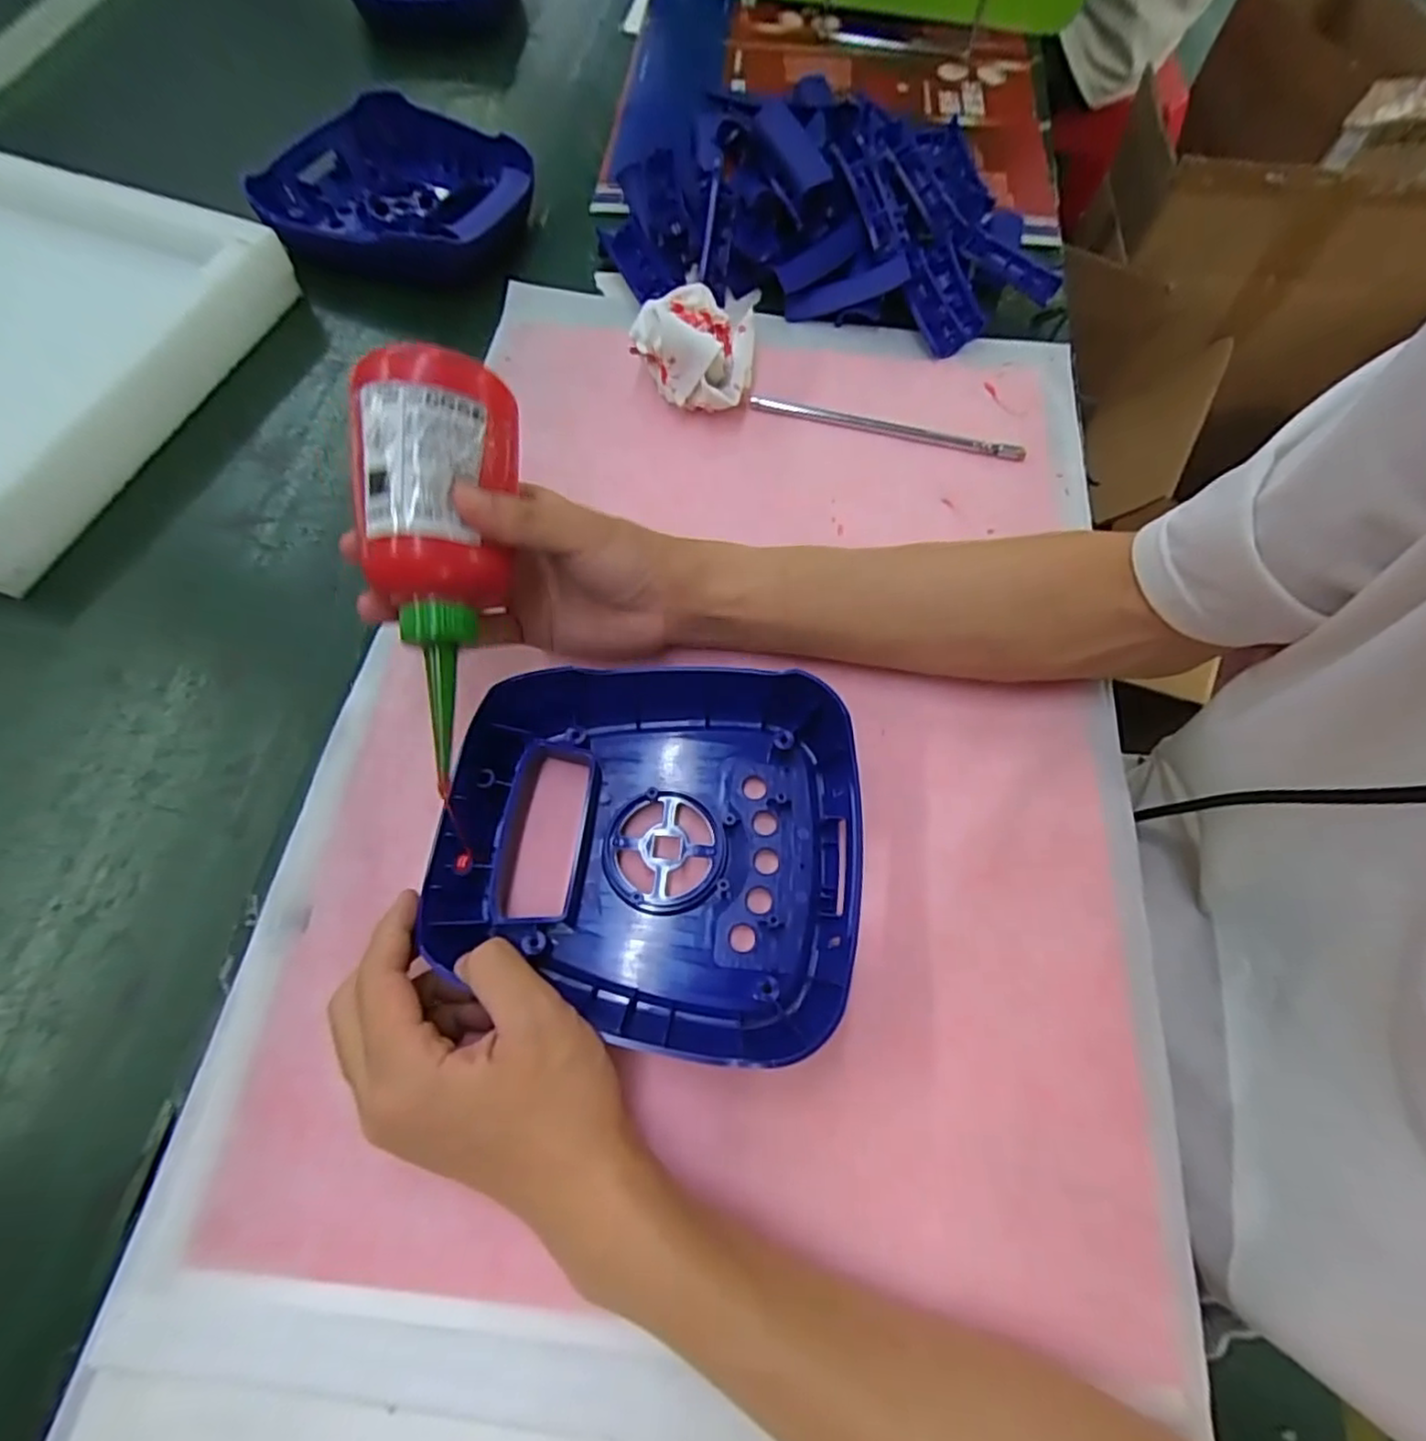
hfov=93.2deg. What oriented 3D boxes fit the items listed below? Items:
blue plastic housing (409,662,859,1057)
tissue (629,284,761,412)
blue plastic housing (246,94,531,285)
[{"bbox_3d":[-0.027,0.055,0.300,0.180,0.040,0.163,2,65,1],"label":"blue plastic housing"},{"bbox_3d":[-0.012,-0.229,0.426,0.076,0.063,0.059,3,66,-1],"label":"tissue"},{"bbox_3d":[-0.229,-0.395,0.502,0.191,0.044,0.150,7,66,1],"label":"blue plastic housing"}]

